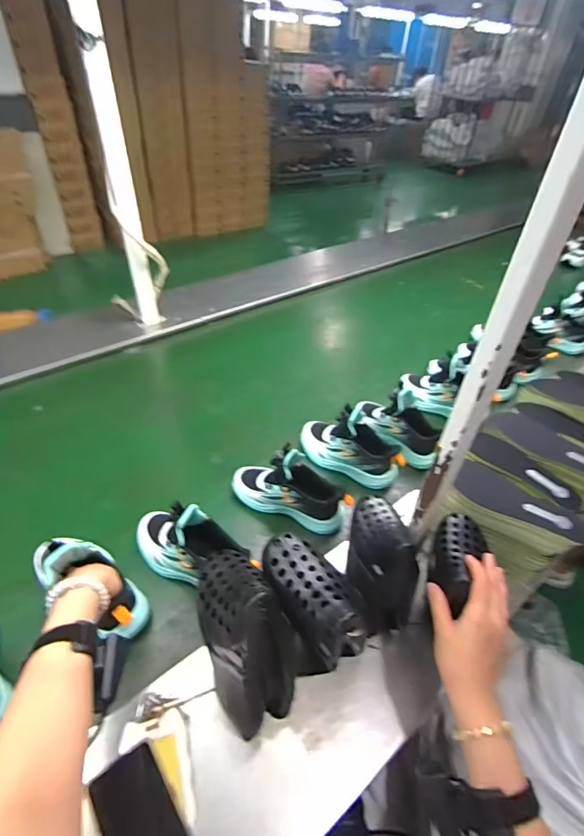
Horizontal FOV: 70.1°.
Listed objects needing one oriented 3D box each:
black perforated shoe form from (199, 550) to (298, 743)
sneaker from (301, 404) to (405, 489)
[{"bbox_3d":[-0.056,0.238,0.459,0.065,0.212,0.139,-21,49,-26],"label":"black perforated shoe form"},{"bbox_3d":[0.113,0.044,0.804,0.203,0.111,0.095,35,50,28],"label":"sneaker"}]

